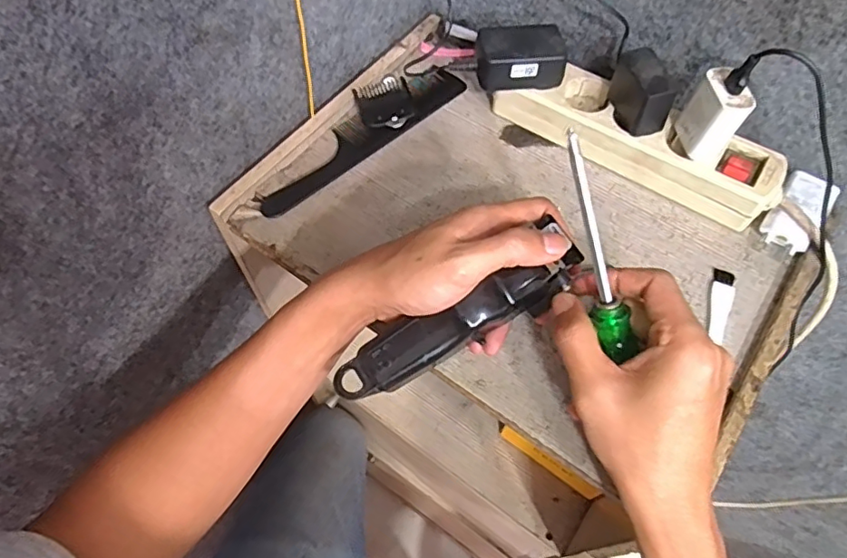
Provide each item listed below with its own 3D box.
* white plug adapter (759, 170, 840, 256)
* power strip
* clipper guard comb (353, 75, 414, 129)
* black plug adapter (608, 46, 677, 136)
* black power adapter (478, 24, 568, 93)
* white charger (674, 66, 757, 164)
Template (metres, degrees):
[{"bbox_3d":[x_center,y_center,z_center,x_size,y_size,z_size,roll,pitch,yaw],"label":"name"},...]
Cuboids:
[{"bbox_3d":[0.288,-0.052,0.427,0.037,0.022,0.061,39,68,19],"label":"white plug adapter"},{"bbox_3d":[0.172,-0.117,0.456,0.224,0.040,0.057,30,65,15],"label":"power strip"},{"bbox_3d":[-0.034,-0.157,0.502,0.048,0.009,0.060,-17,63,-9],"label":"clipper guard comb"},{"bbox_3d":[0.168,-0.143,0.432,0.029,0.048,0.048,-12,62,-7],"label":"black plug adapter"},{"bbox_3d":[0.078,-0.180,0.454,0.067,0.031,0.047,-12,62,-7],"label":"black power adapter"},{"bbox_3d":[0.208,-0.117,0.402,0.023,0.054,0.039,-11,62,-7],"label":"white charger"}]

